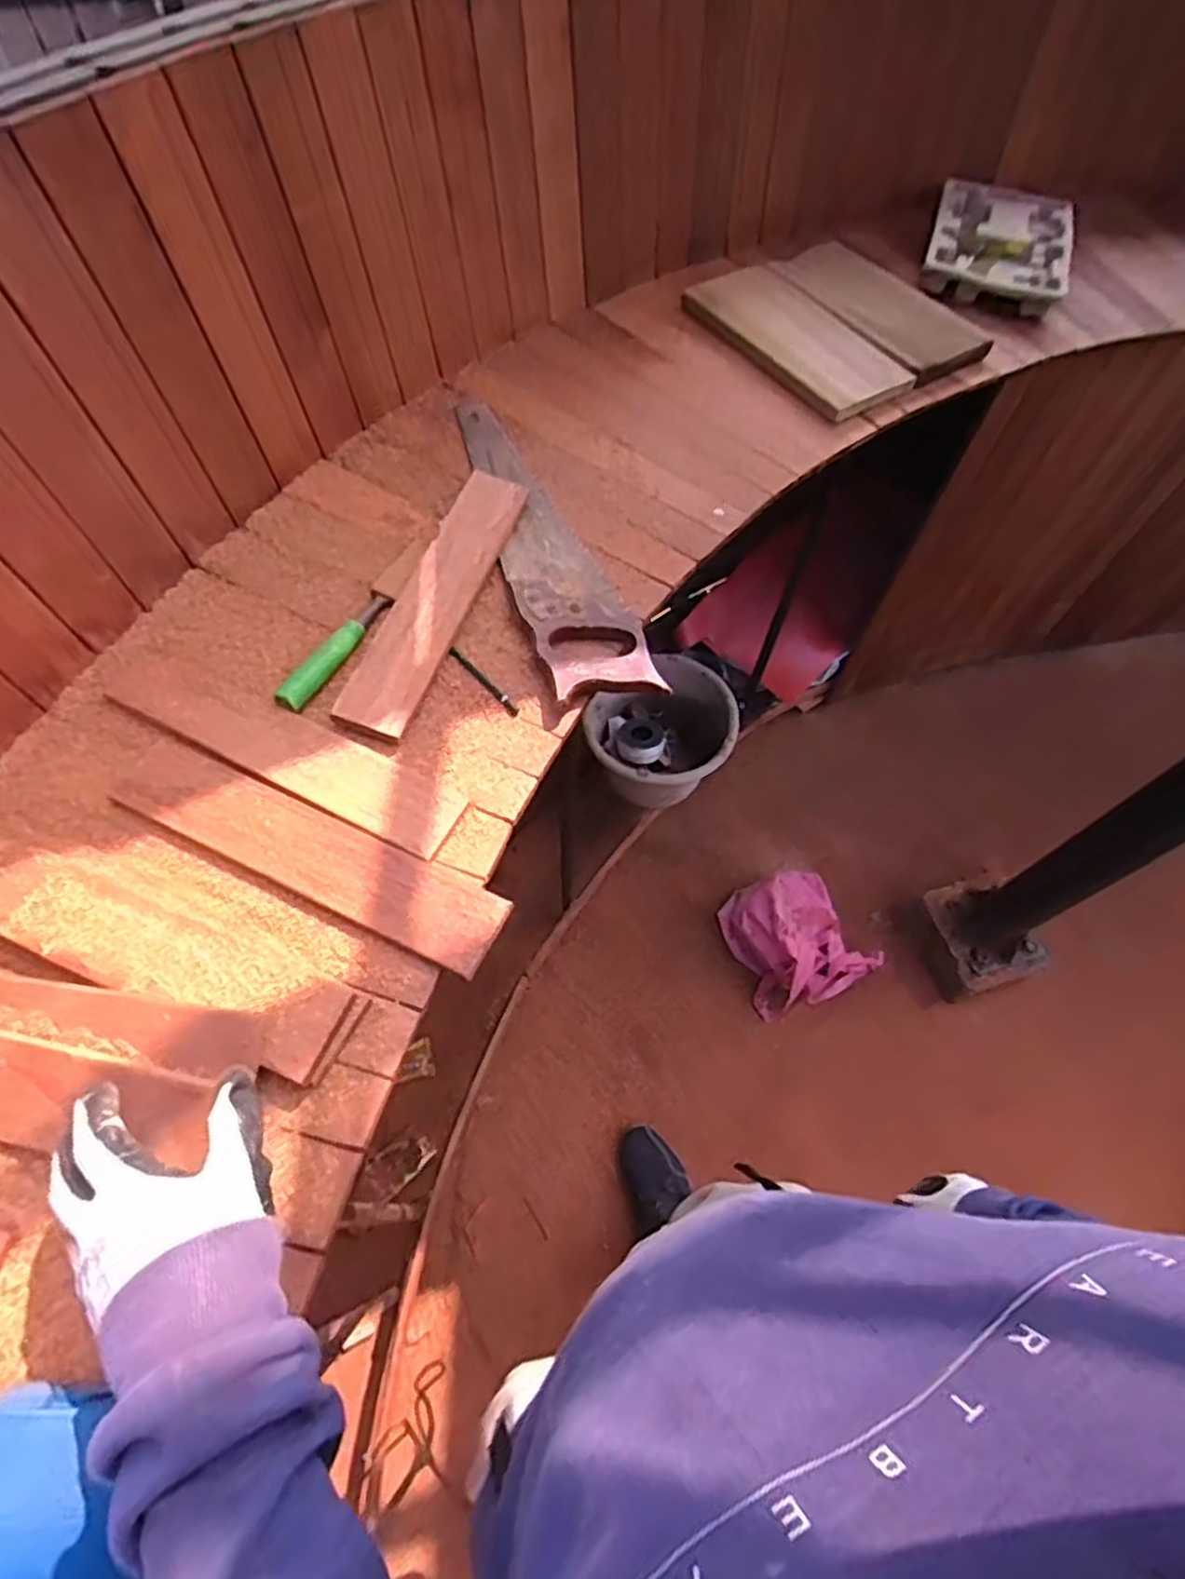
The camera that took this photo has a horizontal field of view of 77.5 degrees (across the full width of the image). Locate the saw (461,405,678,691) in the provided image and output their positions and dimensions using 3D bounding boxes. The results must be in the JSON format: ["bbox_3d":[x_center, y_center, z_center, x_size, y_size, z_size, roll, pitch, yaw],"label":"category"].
[{"bbox_3d":[-0.058,-0.274,0.775,0.102,0.026,0.459,-17,63,-13],"label":"saw"}]

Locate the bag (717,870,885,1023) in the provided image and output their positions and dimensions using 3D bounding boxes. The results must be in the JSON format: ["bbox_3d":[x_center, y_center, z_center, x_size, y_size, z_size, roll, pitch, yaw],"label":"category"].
[{"bbox_3d":[0.399,0.277,1.401,0.235,0.160,0.233,-18,63,-13],"label":"bag"}]

